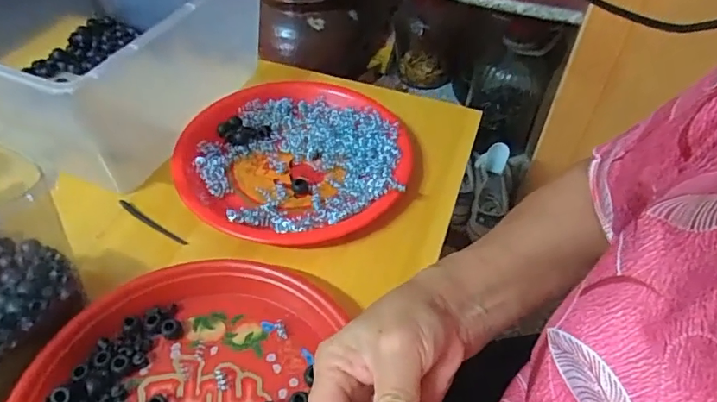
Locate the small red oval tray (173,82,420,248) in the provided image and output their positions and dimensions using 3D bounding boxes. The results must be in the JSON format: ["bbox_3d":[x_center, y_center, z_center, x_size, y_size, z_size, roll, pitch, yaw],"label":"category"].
[{"bbox_3d":[-0.066,-0.047,0.501,0.219,0.023,0.218,-24,53,-21],"label":"small red oval tray"}]

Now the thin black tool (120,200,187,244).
[{"bbox_3d":[-0.188,0.020,0.456,0.080,0.007,0.008,28,53,22],"label":"thin black tool"}]

